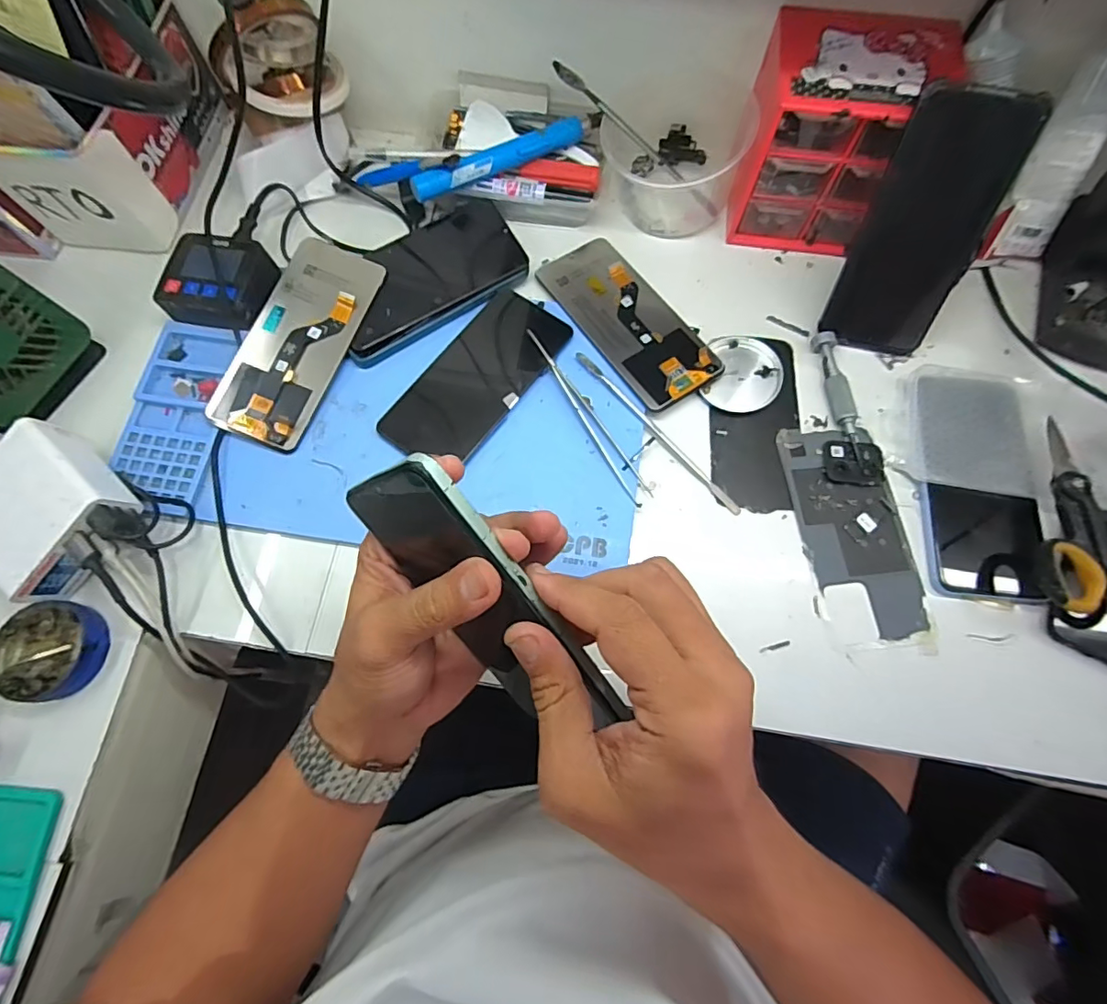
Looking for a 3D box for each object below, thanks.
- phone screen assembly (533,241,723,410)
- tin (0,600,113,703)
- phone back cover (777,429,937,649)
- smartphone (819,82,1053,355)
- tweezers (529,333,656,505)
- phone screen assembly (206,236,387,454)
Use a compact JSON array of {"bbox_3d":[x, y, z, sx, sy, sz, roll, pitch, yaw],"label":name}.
[{"bbox_3d":[0.057,-0.149,0.429,0.074,0.005,0.166,-32,74,-9],"label":"phone screen assembly"},{"bbox_3d":[-0.328,0.097,0.349,0.059,0.018,0.060,0,72,0],"label":"tin"},{"bbox_3d":[0.215,0.021,0.382,0.076,0.005,0.156,-3,73,-3],"label":"phone back cover"},{"bbox_3d":[0.267,-0.194,0.390,0.080,0.168,0.013,12,37,4],"label":"smartphone"},{"bbox_3d":[0.027,-0.066,0.393,0.016,0.020,0.150,-30,74,-9],"label":"tweezers"},{"bbox_3d":[-0.196,-0.124,0.409,0.075,0.007,0.167,22,78,3],"label":"phone screen assembly"}]

